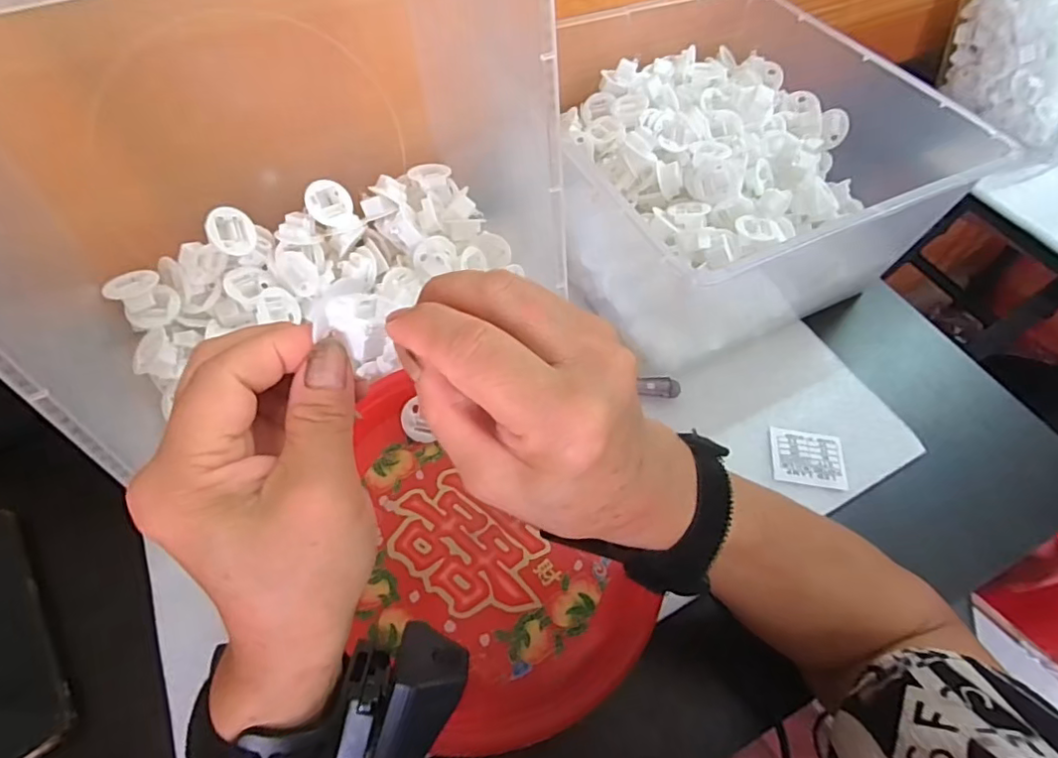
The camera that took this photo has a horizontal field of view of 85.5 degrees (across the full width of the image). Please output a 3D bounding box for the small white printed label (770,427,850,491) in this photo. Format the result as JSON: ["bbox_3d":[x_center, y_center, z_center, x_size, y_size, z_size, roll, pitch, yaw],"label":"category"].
[{"bbox_3d":[0.204,0.058,0.417,0.051,0.004,0.044,7,54,8],"label":"small white printed label"}]

